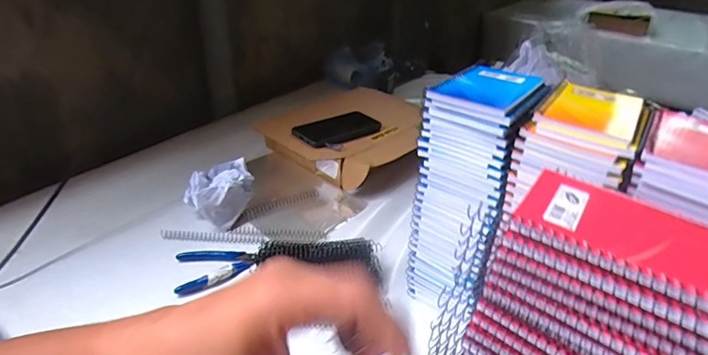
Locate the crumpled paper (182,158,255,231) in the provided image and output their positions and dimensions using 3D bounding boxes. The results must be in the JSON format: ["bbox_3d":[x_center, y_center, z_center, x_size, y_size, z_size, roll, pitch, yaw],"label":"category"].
[{"bbox_3d":[-0.207,0.028,0.648,0.099,0.071,0.086,-5,36,-12],"label":"crumpled paper"}]

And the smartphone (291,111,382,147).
[{"bbox_3d":[-0.030,-0.097,0.819,0.171,0.011,0.083,-23,43,-33],"label":"smartphone"}]

